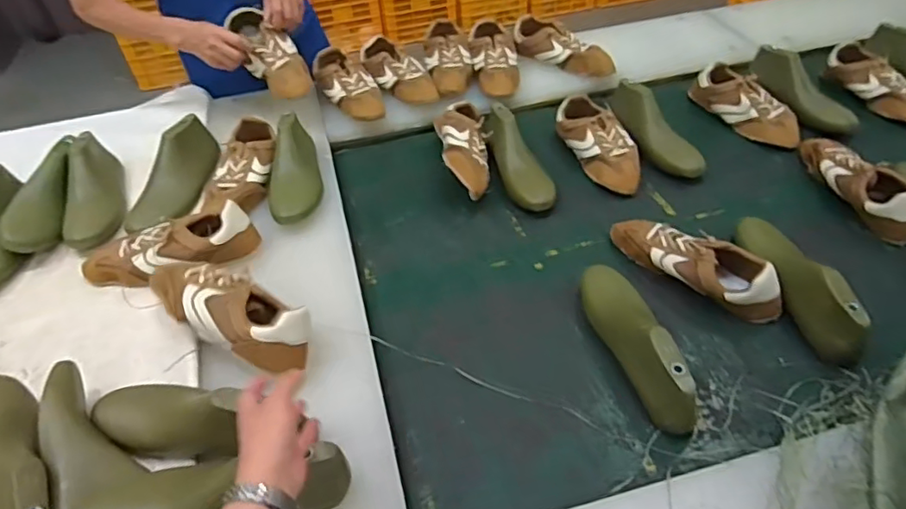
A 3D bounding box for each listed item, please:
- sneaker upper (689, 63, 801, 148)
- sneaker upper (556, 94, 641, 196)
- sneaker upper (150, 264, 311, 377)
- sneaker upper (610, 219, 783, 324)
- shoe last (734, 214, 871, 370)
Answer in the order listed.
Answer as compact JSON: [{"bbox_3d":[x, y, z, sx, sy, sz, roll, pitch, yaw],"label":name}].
[{"bbox_3d":[0.612,-0.305,1.200,0.083,0.080,0.253,-28,61,-24],"label":"sneaker upper"},{"bbox_3d":[0.285,-0.209,1.114,0.093,0.084,0.252,-18,47,-13],"label":"sneaker upper"},{"bbox_3d":[-0.301,0.079,0.775,0.222,0.081,0.091,16,49,20],"label":"sneaker upper"},{"bbox_3d":[0.361,0.015,0.881,0.273,0.078,0.078,28,54,29],"label":"sneaker upper"},{"bbox_3d":[0.503,0.026,0.847,0.075,0.113,0.258,-5,45,0],"label":"shoe last"}]

